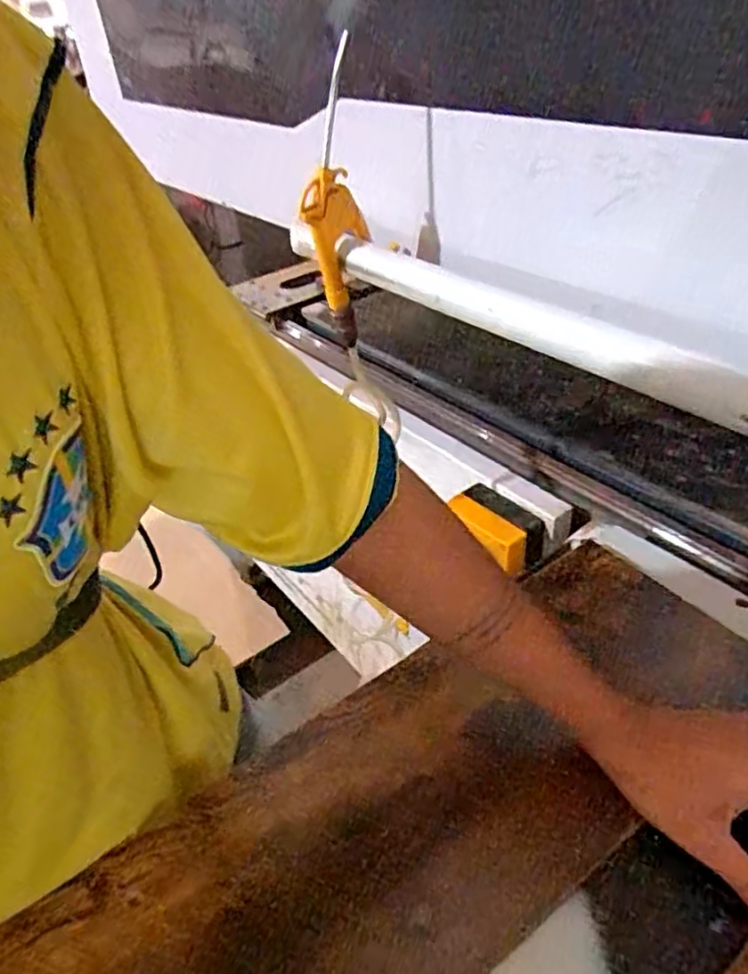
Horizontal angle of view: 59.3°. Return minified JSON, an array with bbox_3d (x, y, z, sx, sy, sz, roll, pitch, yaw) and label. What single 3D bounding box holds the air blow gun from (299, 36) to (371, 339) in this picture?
[{"bbox_3d":[-0.035,-0.244,0.613,0.053,0.254,0.065,-6,37,0],"label":"air blow gun"}]

